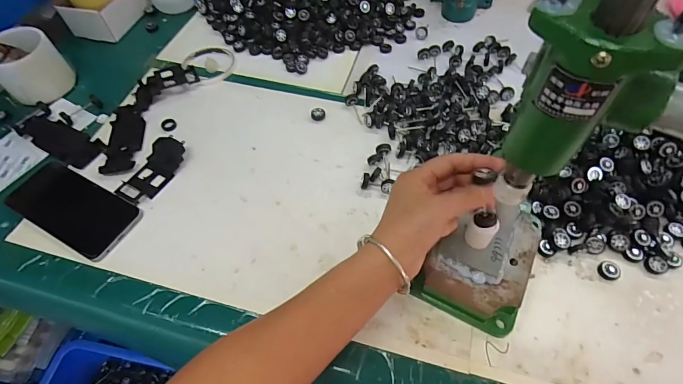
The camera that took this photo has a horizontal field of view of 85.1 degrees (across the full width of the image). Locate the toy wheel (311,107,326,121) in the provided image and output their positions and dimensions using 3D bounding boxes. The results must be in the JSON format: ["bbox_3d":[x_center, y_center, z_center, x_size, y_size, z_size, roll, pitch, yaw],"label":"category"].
[{"bbox_3d":[-0.033,-0.112,0.529,0.020,0.007,0.023,-4,57,-1],"label":"toy wheel"}]

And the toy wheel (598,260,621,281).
[{"bbox_3d":[0.282,0.082,0.393,0.019,0.007,0.021,3,57,4],"label":"toy wheel"}]

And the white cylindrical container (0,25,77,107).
[{"bbox_3d":[-0.448,-0.178,0.541,0.088,0.079,0.076,-40,65,-22],"label":"white cylindrical container"}]

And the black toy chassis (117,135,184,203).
[{"bbox_3d":[-0.239,-0.029,0.470,0.047,0.016,0.092,19,59,13],"label":"black toy chassis"}]

